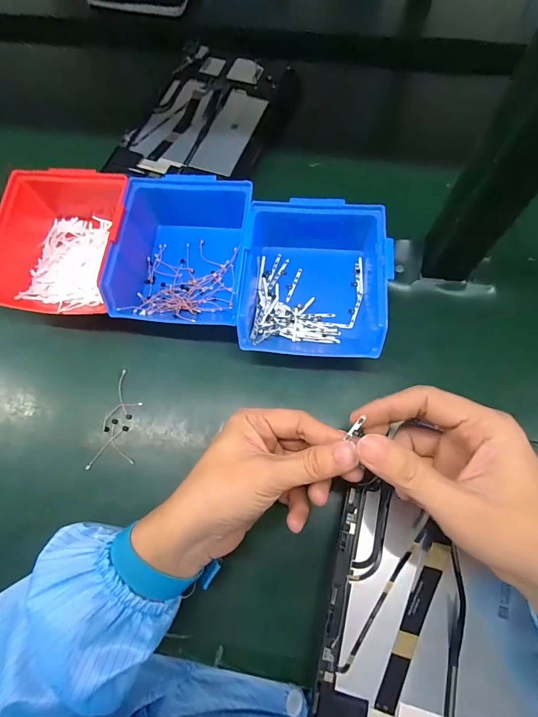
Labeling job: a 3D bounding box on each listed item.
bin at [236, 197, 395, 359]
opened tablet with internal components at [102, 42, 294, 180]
[{"bbox_3d":[0.039,-0.071,0.344,0.127,0.067,0.139,4,71,4],"label":"bin"},{"bbox_3d":[-0.075,-0.288,0.444,0.149,0.015,0.218,20,72,9],"label":"opened tablet with internal components"}]

